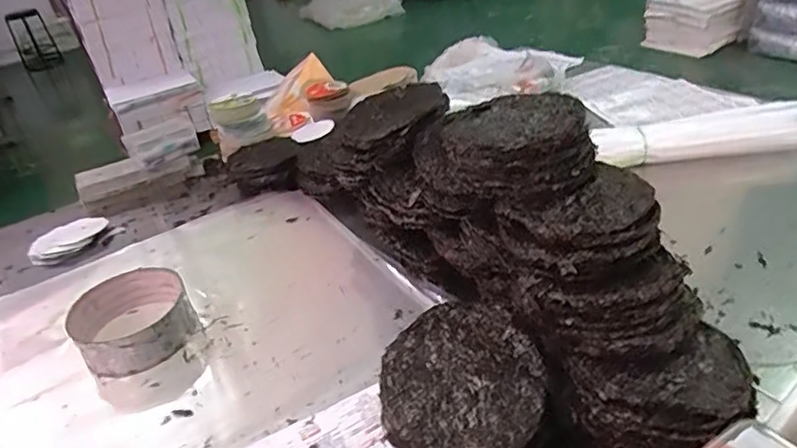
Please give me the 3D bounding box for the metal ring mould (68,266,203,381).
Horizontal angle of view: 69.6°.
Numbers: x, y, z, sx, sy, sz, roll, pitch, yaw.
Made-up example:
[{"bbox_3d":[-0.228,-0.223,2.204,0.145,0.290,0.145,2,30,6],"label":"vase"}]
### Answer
[{"bbox_3d":[-0.491,0.173,1.064,0.199,0.094,0.198,-23,38,-22],"label":"metal ring mould"}]

